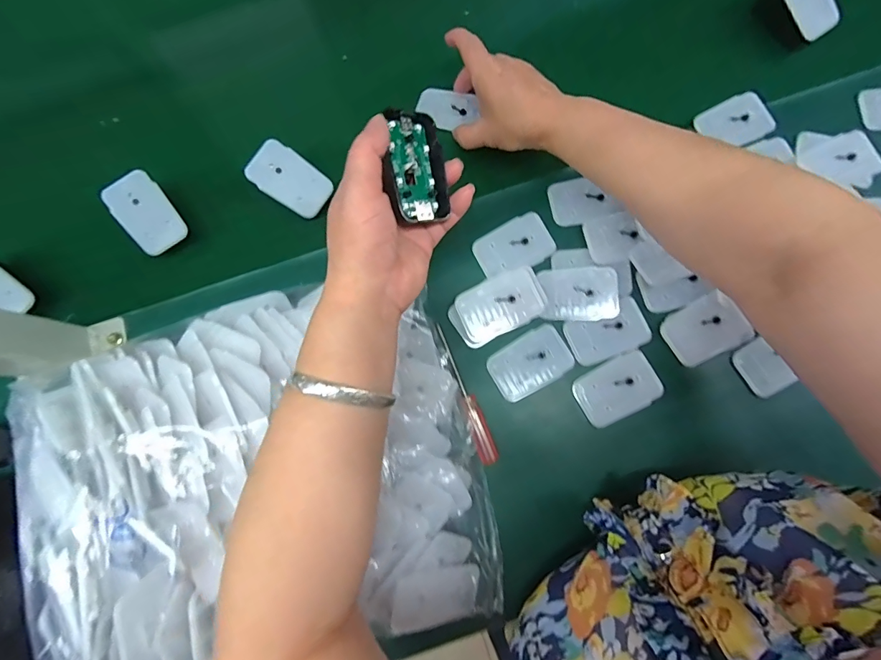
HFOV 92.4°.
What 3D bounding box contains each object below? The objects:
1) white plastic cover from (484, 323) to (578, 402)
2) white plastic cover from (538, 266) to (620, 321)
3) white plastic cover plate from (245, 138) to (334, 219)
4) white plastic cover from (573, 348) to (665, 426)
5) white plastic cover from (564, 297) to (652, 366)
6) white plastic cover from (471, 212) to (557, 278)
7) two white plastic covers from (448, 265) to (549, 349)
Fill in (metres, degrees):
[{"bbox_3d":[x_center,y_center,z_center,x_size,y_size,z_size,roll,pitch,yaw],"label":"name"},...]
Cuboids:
[{"bbox_3d":[0.079,0.029,0.371,0.070,0.004,0.047,-31,88,-5],"label":"white plastic cover"},{"bbox_3d":[0.123,-0.032,0.375,0.068,0.011,0.047,2,85,-3],"label":"white plastic cover"},{"bbox_3d":[-0.137,-0.138,0.387,0.070,0.004,0.046,37,81,-13],"label":"white plastic cover plate"},{"bbox_3d":[0.153,0.050,0.363,0.069,0.004,0.047,-28,87,-5],"label":"white plastic cover"},{"bbox_3d":[0.149,0.002,0.374,0.070,0.006,0.042,-23,87,-5],"label":"white plastic cover"},{"bbox_3d":[0.068,-0.077,0.391,0.070,0.004,0.045,-24,87,-5],"label":"white plastic cover"},{"bbox_3d":[0.051,-0.021,0.368,0.082,0.010,0.047,-28,88,-5],"label":"two white plastic covers"}]

